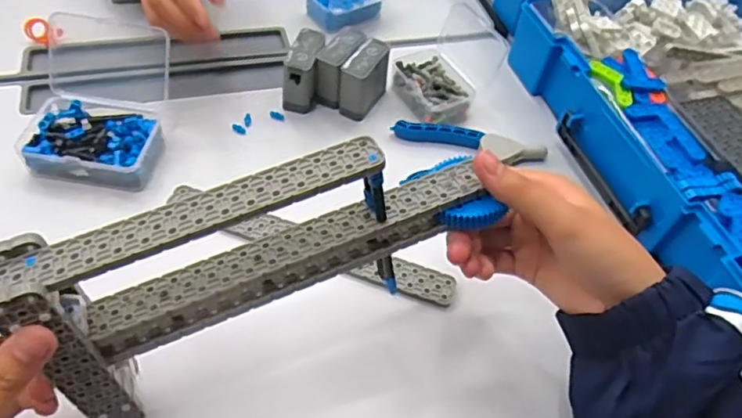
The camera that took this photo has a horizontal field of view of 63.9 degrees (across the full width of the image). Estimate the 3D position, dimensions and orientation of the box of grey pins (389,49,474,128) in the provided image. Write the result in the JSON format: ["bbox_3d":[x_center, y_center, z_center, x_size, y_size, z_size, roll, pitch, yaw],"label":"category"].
[{"bbox_3d":[0.055,-0.112,0.552,0.052,0.030,0.081,-23,57,-22],"label":"box of grey pins"}]

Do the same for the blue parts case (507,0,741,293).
[{"bbox_3d":[0.311,-0.072,0.515,0.265,0.062,0.369,-12,54,-15],"label":"blue parts case"}]

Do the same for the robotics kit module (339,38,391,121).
[{"bbox_3d":[-0.007,-0.115,0.529,0.029,0.054,0.050,20,52,10],"label":"robotics kit module"}]

